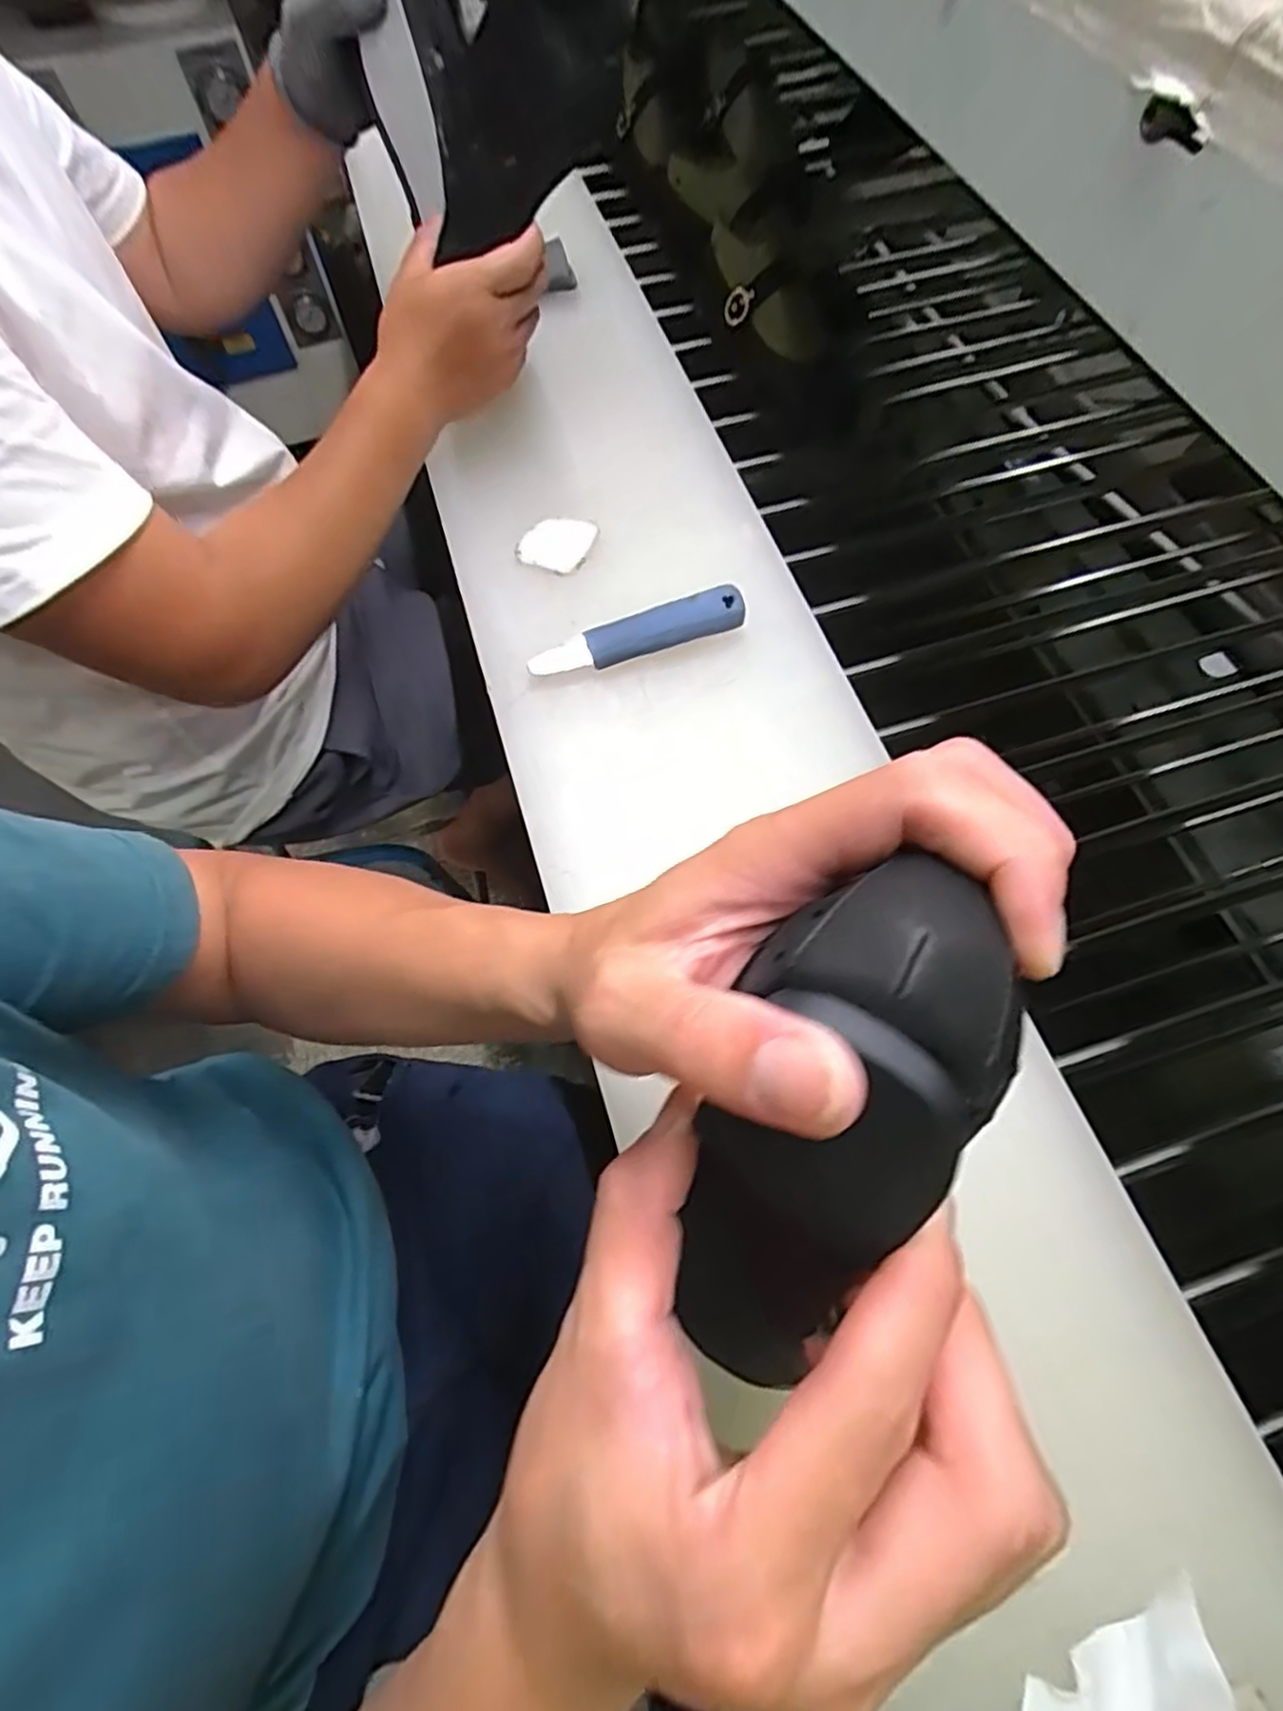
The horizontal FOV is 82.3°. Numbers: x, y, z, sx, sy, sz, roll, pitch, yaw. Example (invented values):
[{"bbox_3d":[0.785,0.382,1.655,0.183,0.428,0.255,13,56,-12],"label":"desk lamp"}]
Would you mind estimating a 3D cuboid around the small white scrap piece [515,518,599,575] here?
[{"bbox_3d":[-0.065,-0.239,0.562,0.057,0.010,0.046,11,66,7],"label":"small white scrap piece"}]

